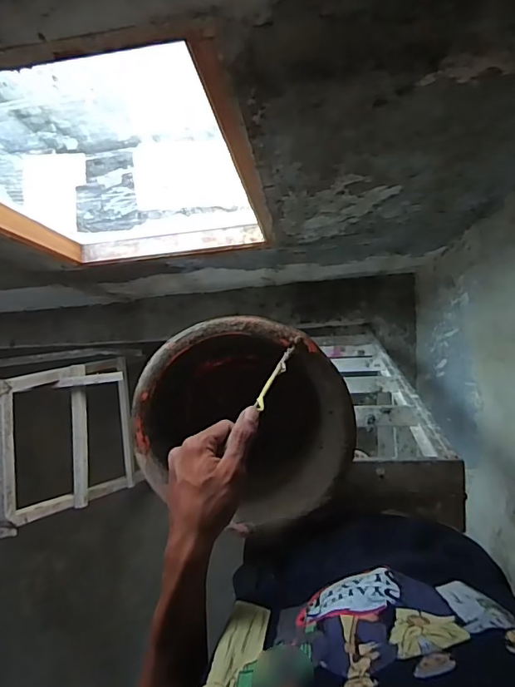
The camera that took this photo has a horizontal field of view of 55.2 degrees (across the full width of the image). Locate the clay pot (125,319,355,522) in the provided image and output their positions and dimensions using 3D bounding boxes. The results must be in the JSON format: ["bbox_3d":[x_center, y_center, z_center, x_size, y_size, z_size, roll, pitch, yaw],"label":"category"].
[{"bbox_3d":[-0.011,0.105,0.747,0.290,0.209,0.262,10,88,4],"label":"clay pot"}]

